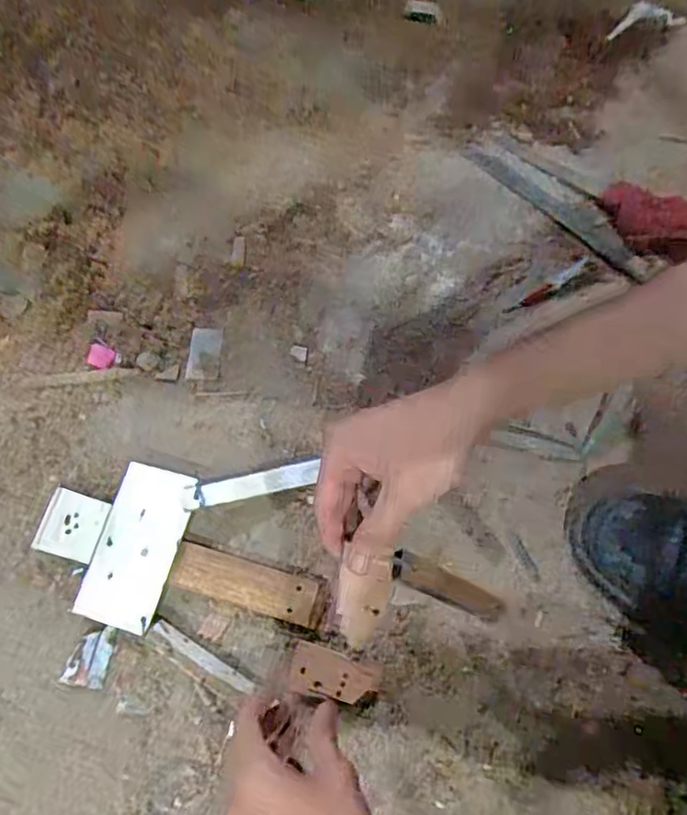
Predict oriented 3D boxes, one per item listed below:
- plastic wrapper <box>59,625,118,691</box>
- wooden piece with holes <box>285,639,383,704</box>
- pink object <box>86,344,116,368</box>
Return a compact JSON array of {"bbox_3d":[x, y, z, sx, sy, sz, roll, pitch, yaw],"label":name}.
[{"bbox_3d":[-0.192,0.188,0.460,0.030,0.005,0.043,10,65,2],"label":"plastic wrapper"},{"bbox_3d":[-0.006,0.203,0.461,0.068,0.004,0.034,12,65,3],"label":"wooden piece with holes"},{"bbox_3d":[-0.231,-0.050,0.575,0.023,0.004,0.020,14,65,4],"label":"pink object"}]

